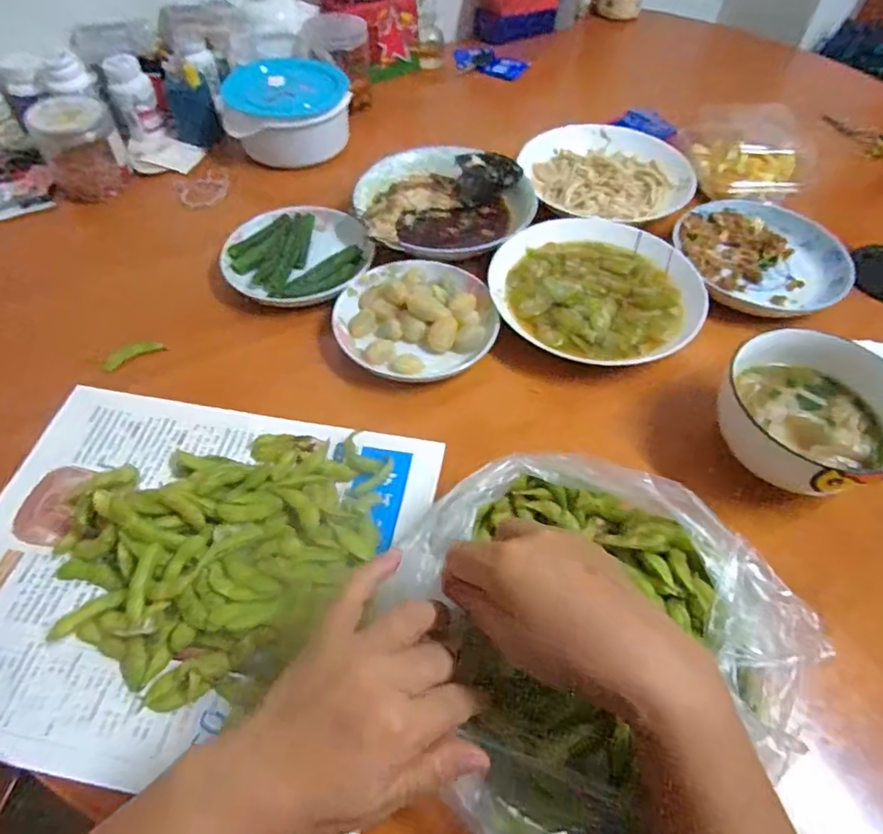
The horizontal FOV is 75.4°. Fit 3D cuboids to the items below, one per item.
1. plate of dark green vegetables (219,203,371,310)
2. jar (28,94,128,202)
[{"bbox_3d":[-0.150,-0.172,0.602,0.148,0.027,0.150,0,53,0],"label":"plate of dark green vegetables"},{"bbox_3d":[-0.419,-0.313,0.662,0.084,0.090,0.084,0,53,0],"label":"jar"}]

